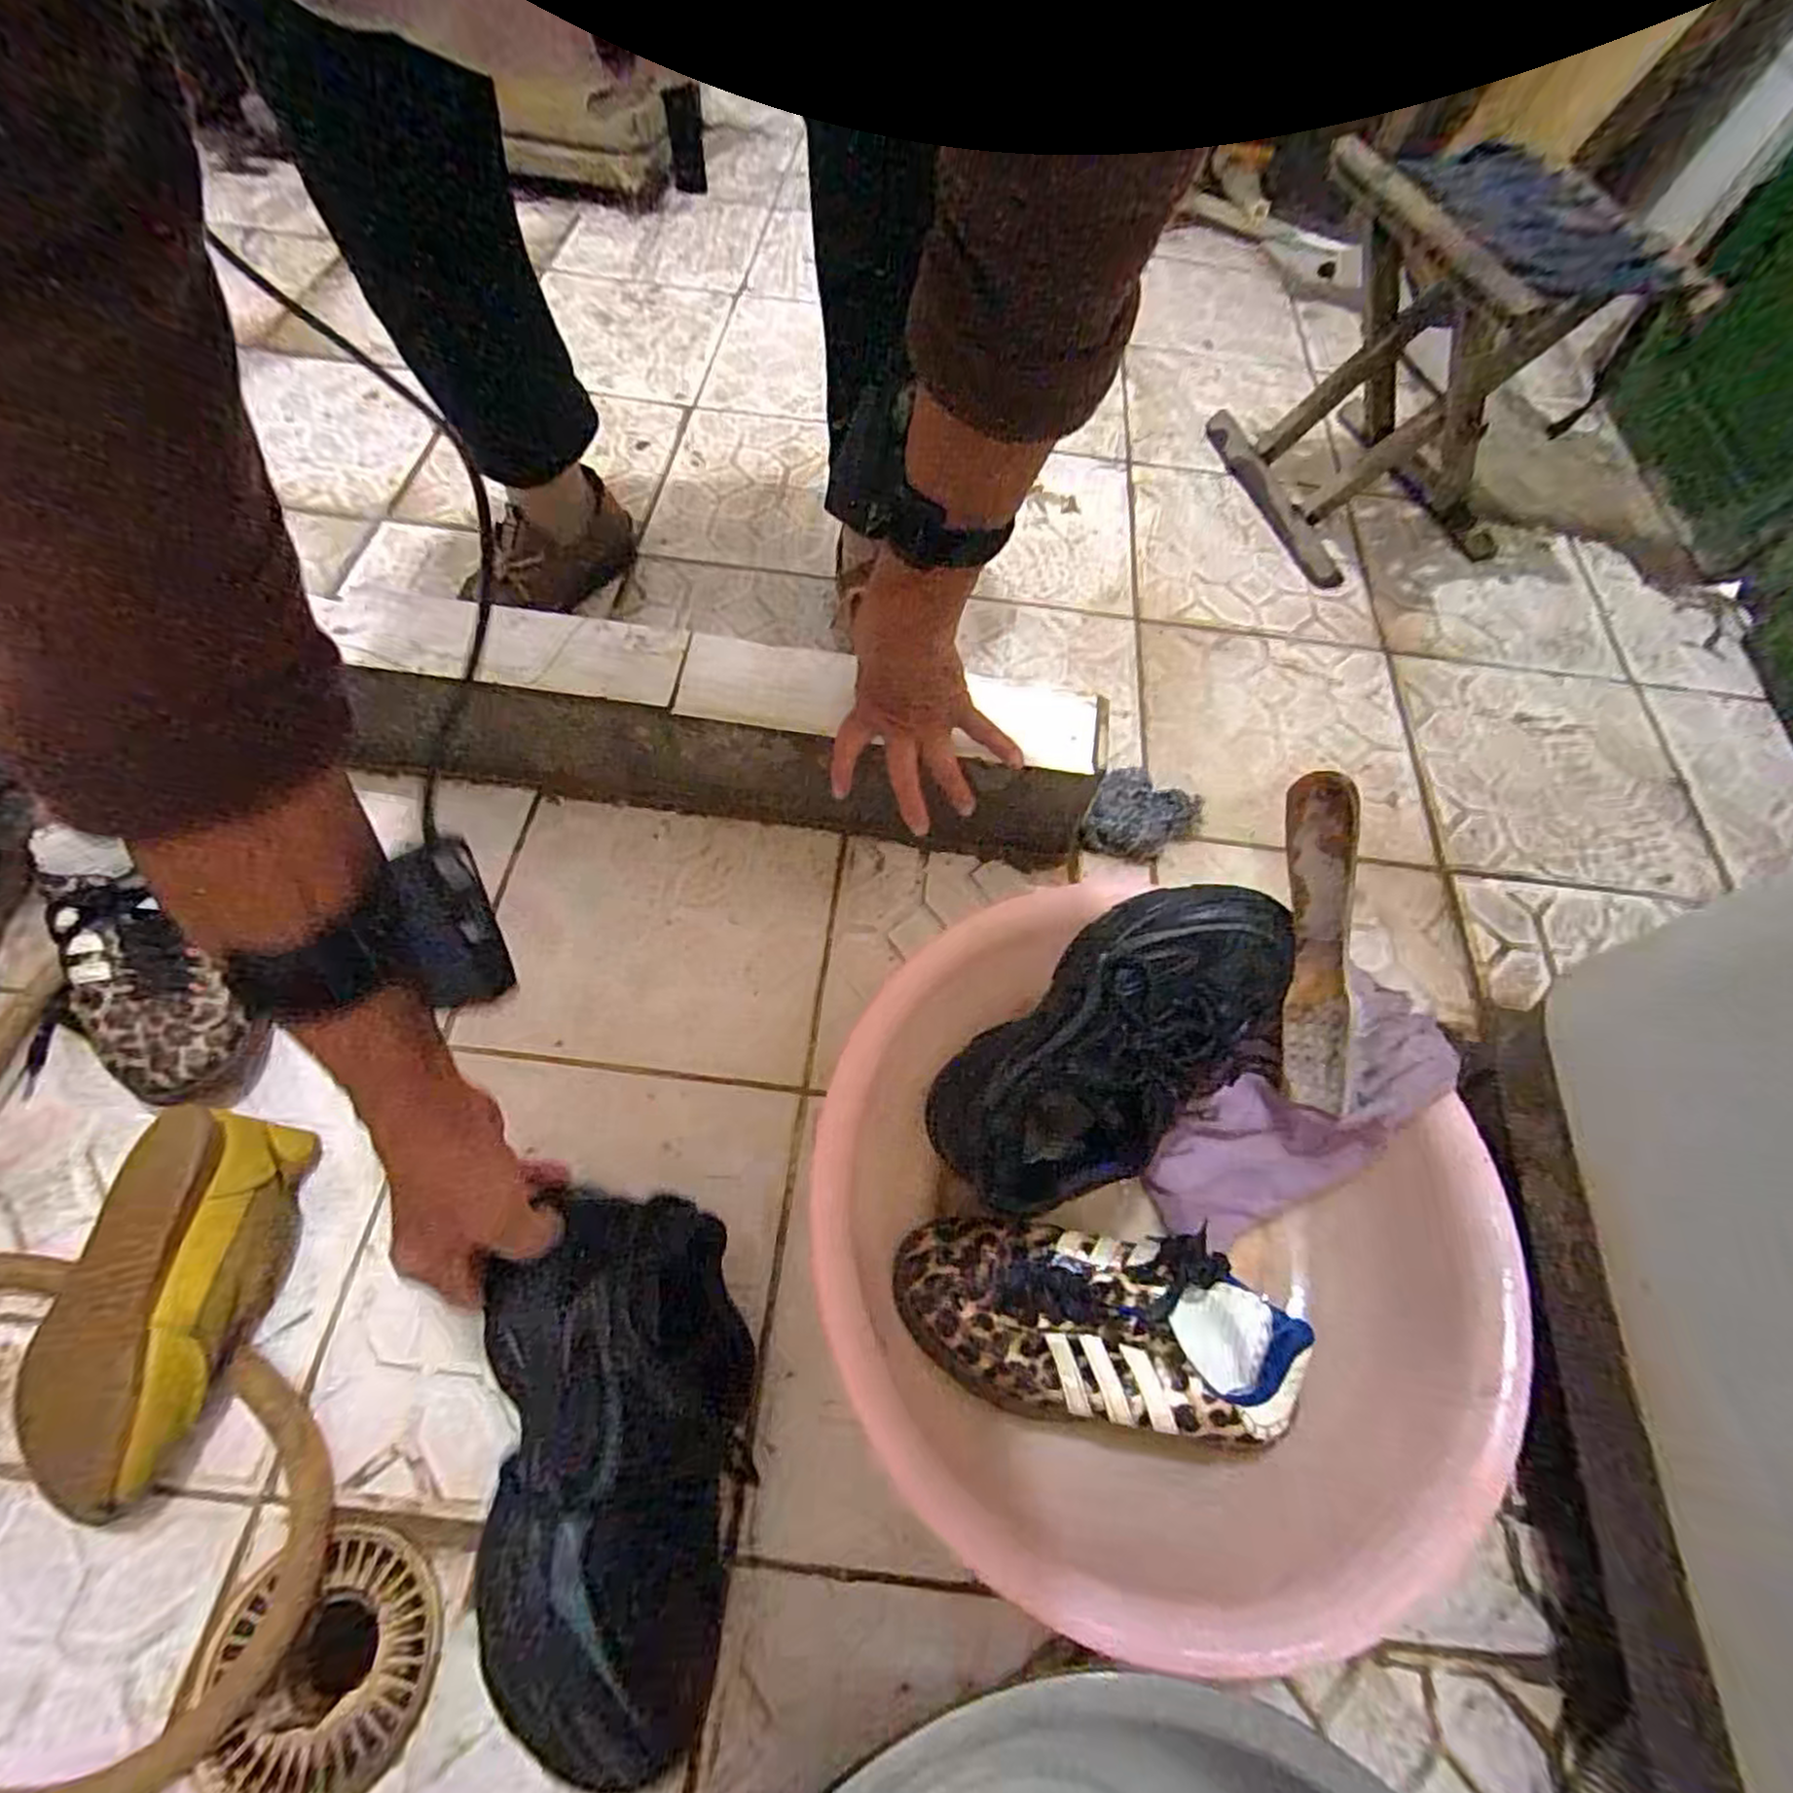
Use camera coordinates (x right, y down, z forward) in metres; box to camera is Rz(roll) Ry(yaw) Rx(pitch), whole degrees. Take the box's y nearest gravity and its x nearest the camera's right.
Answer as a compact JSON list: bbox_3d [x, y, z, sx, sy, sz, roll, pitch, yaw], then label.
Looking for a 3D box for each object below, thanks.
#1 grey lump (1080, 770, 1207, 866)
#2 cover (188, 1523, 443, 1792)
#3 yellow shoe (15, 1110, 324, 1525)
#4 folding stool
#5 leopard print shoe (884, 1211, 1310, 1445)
[{"bbox_3d":[0.204,-0.066,0.635,0.084,0.036,0.091,1,62,-3],"label":"grey lump"},{"bbox_3d":[-0.289,0.389,0.383,0.107,0.012,0.107,-21,65,-14],"label":"cover"},{"bbox_3d":[-0.410,0.223,0.426,0.089,0.066,0.196,6,62,0],"label":"yellow shoe"},{"bbox_3d":[0.507,-0.516,0.754,0.223,0.268,0.243,-12,64,-9],"label":"folding stool"},{"bbox_3d":[0.111,0.247,0.444,0.218,0.073,0.097,6,62,-2],"label":"leopard print shoe"}]

